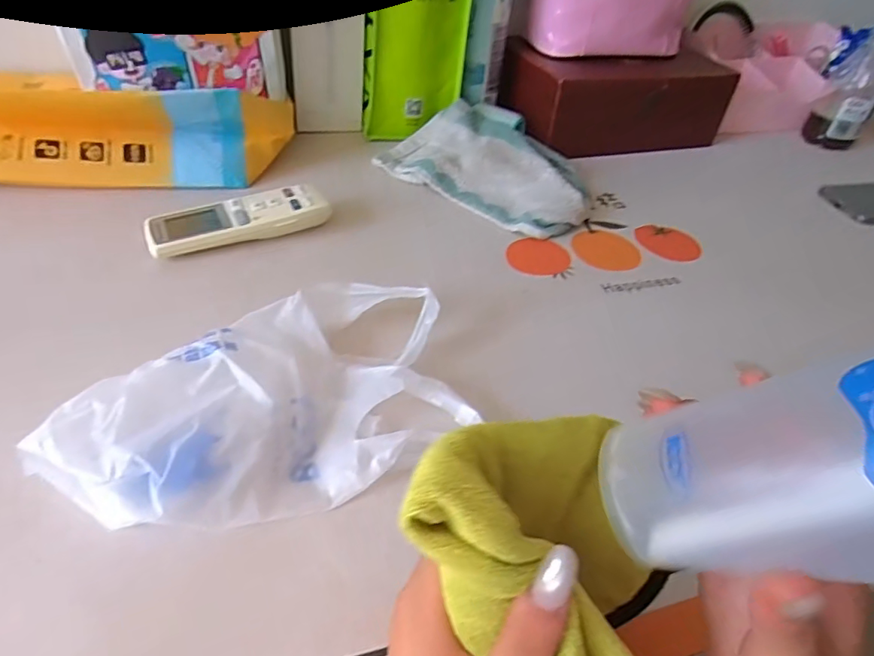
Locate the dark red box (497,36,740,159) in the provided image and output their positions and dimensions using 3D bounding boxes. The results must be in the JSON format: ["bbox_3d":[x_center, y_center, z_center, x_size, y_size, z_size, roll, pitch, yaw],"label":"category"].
[{"bbox_3d":[0.218,-0.302,0.672,0.249,0.072,0.164,-11,45,-19],"label":"dark red box"}]

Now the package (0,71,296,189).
[{"bbox_3d":[-0.304,-0.194,0.512,0.314,0.073,0.099,-6,43,-14],"label":"package"}]

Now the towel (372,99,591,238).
[{"bbox_3d":[0.067,-0.183,0.585,0.227,0.041,0.159,30,47,24],"label":"towel"}]

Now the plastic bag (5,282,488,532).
[{"bbox_3d":[-0.101,0.042,0.324,0.231,0.037,0.139,-15,46,-23],"label":"plastic bag"}]

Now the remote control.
[{"bbox_3d":[-0.169,-0.095,0.465,0.149,0.021,0.056,-12,45,-20],"label":"remote control"}]

